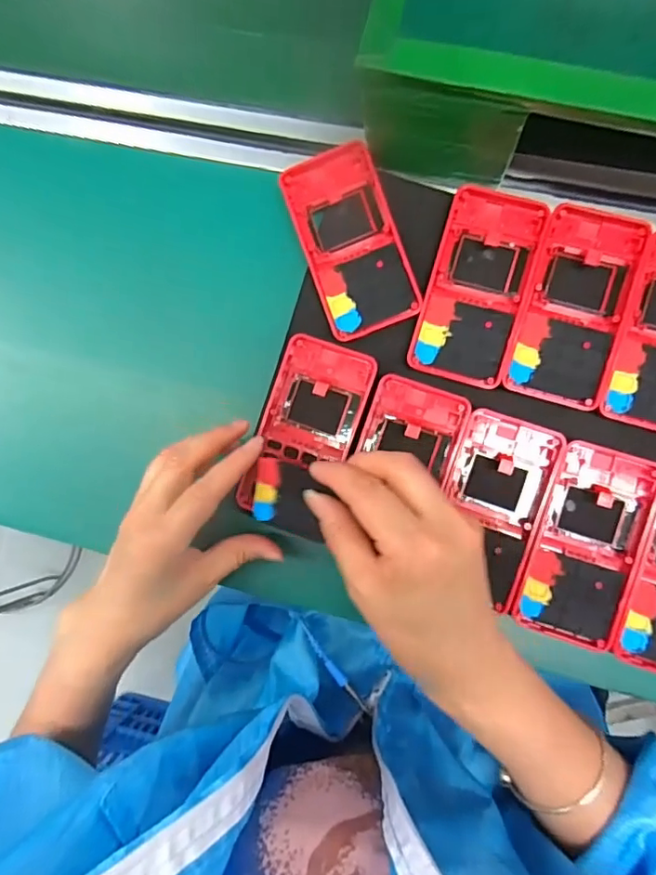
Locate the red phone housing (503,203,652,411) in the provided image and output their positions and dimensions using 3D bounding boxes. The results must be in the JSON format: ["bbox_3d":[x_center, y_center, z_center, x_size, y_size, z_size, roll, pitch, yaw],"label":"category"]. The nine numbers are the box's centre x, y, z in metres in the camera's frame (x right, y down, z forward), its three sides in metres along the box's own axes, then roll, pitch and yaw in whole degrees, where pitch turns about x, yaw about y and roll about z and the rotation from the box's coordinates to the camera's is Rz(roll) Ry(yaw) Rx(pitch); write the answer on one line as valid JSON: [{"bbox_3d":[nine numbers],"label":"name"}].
[{"bbox_3d":[0.157,-0.084,0.343,0.061,0.011,0.123,17,90,7],"label":"red phone housing"}]

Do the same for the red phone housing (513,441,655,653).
[{"bbox_3d":[0.164,0.067,0.341,0.061,0.015,0.120,18,90,7],"label":"red phone housing"}]

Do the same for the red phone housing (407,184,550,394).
[{"bbox_3d":[0.098,-0.099,0.352,0.061,0.016,0.123,16,90,7],"label":"red phone housing"}]

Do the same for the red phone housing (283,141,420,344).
[{"bbox_3d":[0.015,-0.131,0.361,0.063,0.015,0.122,-20,86,5],"label":"red phone housing"}]

